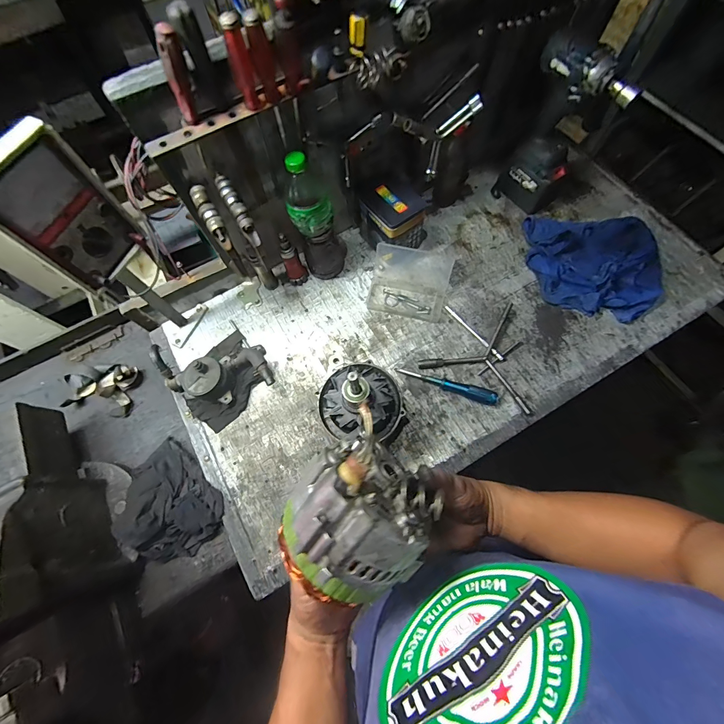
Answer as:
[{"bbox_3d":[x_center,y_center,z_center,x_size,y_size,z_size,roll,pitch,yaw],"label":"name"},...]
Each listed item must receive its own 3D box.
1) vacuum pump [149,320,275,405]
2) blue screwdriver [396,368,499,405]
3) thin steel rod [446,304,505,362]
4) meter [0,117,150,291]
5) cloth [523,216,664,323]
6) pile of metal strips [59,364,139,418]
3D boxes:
[{"bbox_3d":[-0.288,0.002,0.649,0.188,0.078,0.172,-25,70,-7],"label":"vacuum pump"},{"bbox_3d":[0.163,0.048,0.640,0.196,0.027,0.029,15,70,8],"label":"blue screwdriver"},{"bbox_3d":[0.226,-0.060,0.681,0.011,0.008,0.154,-38,72,-11],"label":"thin steel rod"},{"bbox_3d":[-0.373,-0.183,0.419,0.058,0.169,0.121,24,72,12],"label":"meter"},{"bbox_3d":[0.487,-0.209,0.692,0.284,0.064,0.219,12,70,7],"label":"cloth"},{"bbox_3d":[-0.553,0.059,0.706,0.136,0.034,0.109,-2,69,2],"label":"pile of metal strips"}]

